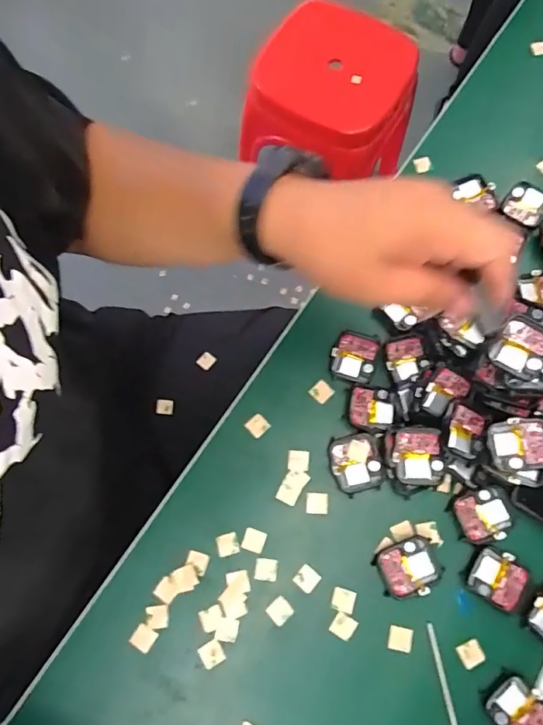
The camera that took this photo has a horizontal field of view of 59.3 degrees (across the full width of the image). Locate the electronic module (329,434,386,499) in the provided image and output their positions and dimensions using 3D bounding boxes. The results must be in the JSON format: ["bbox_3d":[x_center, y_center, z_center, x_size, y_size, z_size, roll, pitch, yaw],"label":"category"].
[{"bbox_3d":[0.067,0.080,0.379,0.039,0.008,0.044,-8,75,-1],"label":"electronic module"}]

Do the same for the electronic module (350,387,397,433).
[{"bbox_3d":[0.083,0.039,0.389,0.037,0.006,0.036,6,75,3],"label":"electronic module"}]

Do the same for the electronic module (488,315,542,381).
[{"bbox_3d":[0.179,-0.010,0.340,0.035,0.009,0.042,36,78,10],"label":"electronic module"}]

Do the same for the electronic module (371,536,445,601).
[{"bbox_3d":[0.104,0.154,0.359,0.046,0.011,0.038,-21,75,-4],"label":"electronic module"}]

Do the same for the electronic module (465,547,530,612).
[{"bbox_3d":[0.169,0.160,0.354,0.037,0.006,0.036,29,78,9],"label":"electronic module"}]

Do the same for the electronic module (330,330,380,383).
[{"bbox_3d":[0.070,-0.005,0.402,0.036,0.005,0.041,16,76,6],"label":"electronic module"}]

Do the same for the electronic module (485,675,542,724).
[{"bbox_3d":[0.174,0.244,0.331,0.037,0.009,0.044,-31,76,-7],"label":"electronic module"}]

